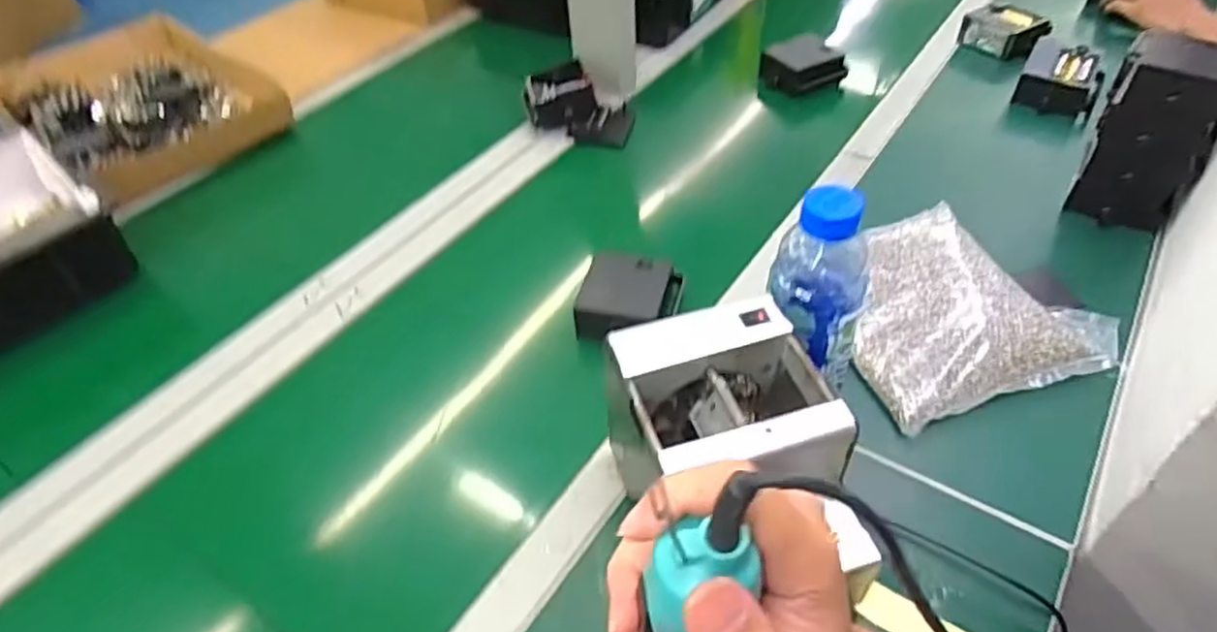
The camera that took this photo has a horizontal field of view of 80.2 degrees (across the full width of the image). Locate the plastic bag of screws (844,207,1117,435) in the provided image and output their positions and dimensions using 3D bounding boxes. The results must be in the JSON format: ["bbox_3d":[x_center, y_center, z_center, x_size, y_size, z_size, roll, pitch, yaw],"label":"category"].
[{"bbox_3d":[0.316,-0.016,0.669,0.225,0.045,0.220,-15,47,-10],"label":"plastic bag of screws"}]

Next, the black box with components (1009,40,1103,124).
[{"bbox_3d":[0.575,-0.301,0.917,0.092,0.062,0.090,24,53,25],"label":"black box with components"}]

